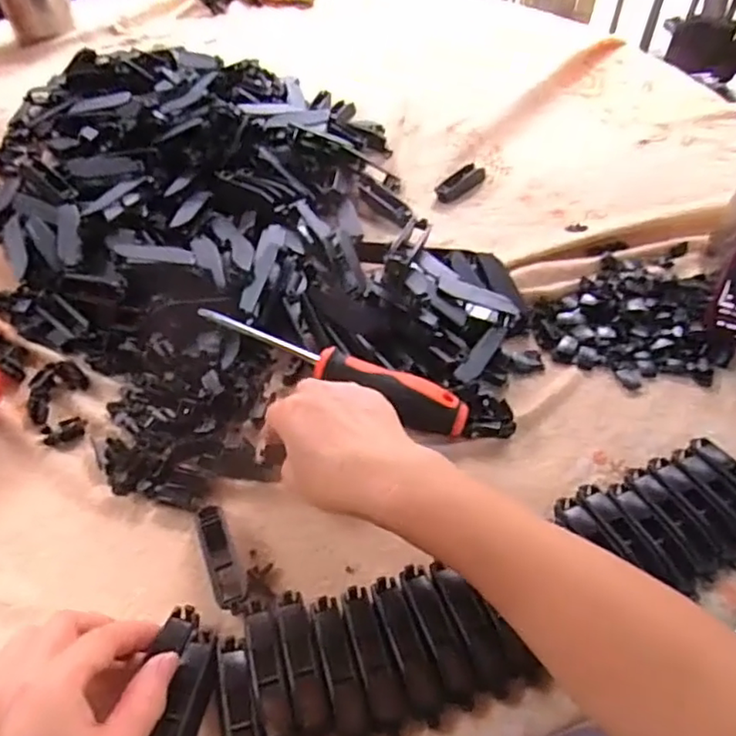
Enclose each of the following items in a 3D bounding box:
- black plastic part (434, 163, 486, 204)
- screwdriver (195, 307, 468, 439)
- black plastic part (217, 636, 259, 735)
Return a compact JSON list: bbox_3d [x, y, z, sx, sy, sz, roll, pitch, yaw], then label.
[{"bbox_3d":[0.094,-0.190,0.608,0.021,0.012,0.066,35,59,26],"label":"black plastic part"},{"bbox_3d":[-0.026,0.004,0.421,0.194,0.038,0.024,15,52,13],"label":"screwdriver"},{"bbox_3d":[-0.064,0.175,0.299,0.016,0.018,0.073,-12,51,-9],"label":"black plastic part"}]

